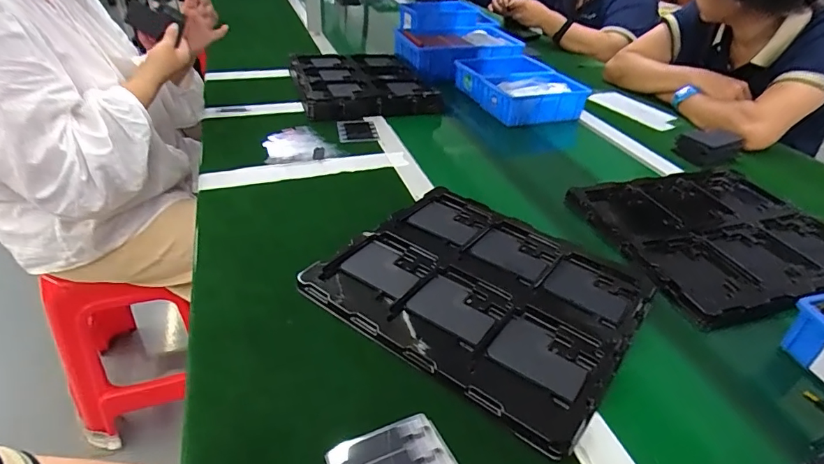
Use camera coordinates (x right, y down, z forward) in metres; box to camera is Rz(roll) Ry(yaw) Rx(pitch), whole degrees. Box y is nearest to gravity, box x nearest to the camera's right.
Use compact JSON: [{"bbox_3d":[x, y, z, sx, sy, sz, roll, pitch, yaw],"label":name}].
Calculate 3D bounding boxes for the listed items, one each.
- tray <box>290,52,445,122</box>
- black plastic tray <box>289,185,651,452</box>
[{"bbox_3d":[-0.113,-0.328,1.016,0.280,0.048,0.289,-11,39,-22],"label":"tray"},{"bbox_3d":[0.079,0.060,0.535,0.315,0.015,0.271,27,41,28],"label":"black plastic tray"}]

